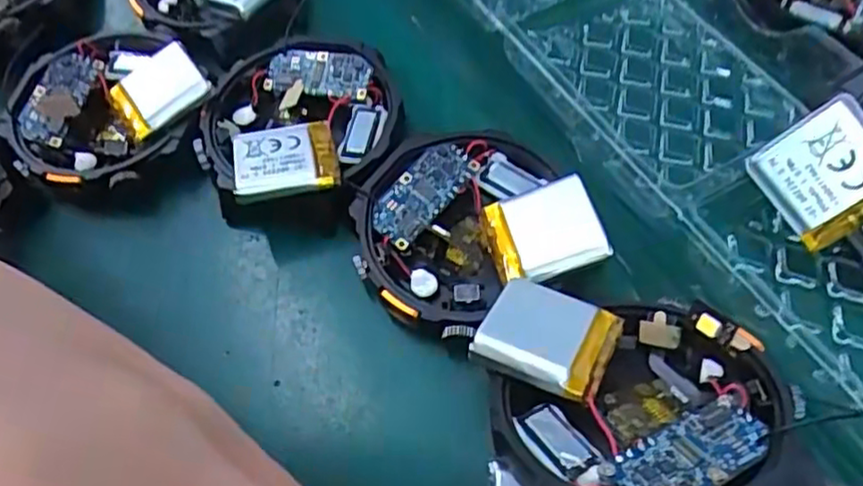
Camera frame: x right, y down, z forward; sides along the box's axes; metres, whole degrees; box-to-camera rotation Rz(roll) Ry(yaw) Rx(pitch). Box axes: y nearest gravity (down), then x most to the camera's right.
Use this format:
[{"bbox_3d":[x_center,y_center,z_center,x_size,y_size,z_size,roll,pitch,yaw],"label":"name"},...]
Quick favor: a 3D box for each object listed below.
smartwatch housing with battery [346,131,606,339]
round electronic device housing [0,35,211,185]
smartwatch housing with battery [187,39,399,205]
[{"bbox_3d":[0.007,-0.006,0.146,0.047,0.010,0.046,-27,62,-11],"label":"smartwatch housing with battery"},{"bbox_3d":[-0.085,-0.037,0.174,0.048,0.011,0.050,-2,60,3],"label":"round electronic device housing"},{"bbox_3d":[-0.033,-0.031,0.167,0.048,0.011,0.050,-9,60,-1],"label":"smartwatch housing with battery"}]

